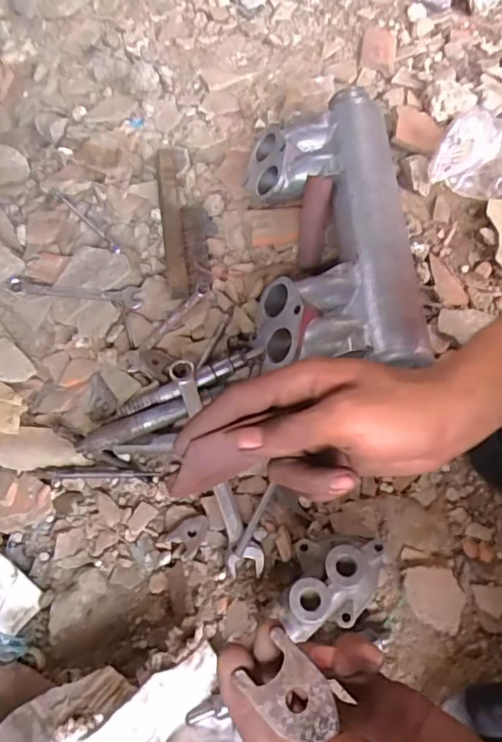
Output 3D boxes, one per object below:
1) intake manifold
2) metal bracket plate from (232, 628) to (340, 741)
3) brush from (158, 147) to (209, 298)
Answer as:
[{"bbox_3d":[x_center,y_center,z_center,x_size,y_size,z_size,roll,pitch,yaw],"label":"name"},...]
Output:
[{"bbox_3d":[0.083,-0.153,0.603,0.156,0.088,0.350,-2,63,-1],"label":"intake manifold"},{"bbox_3d":[0.014,0.118,0.200,0.023,0.004,0.035,-45,56,-13],"label":"metal bracket plate"},{"bbox_3d":[-0.082,-0.192,0.653,0.045,0.035,0.247,-8,63,-3],"label":"brush"}]

